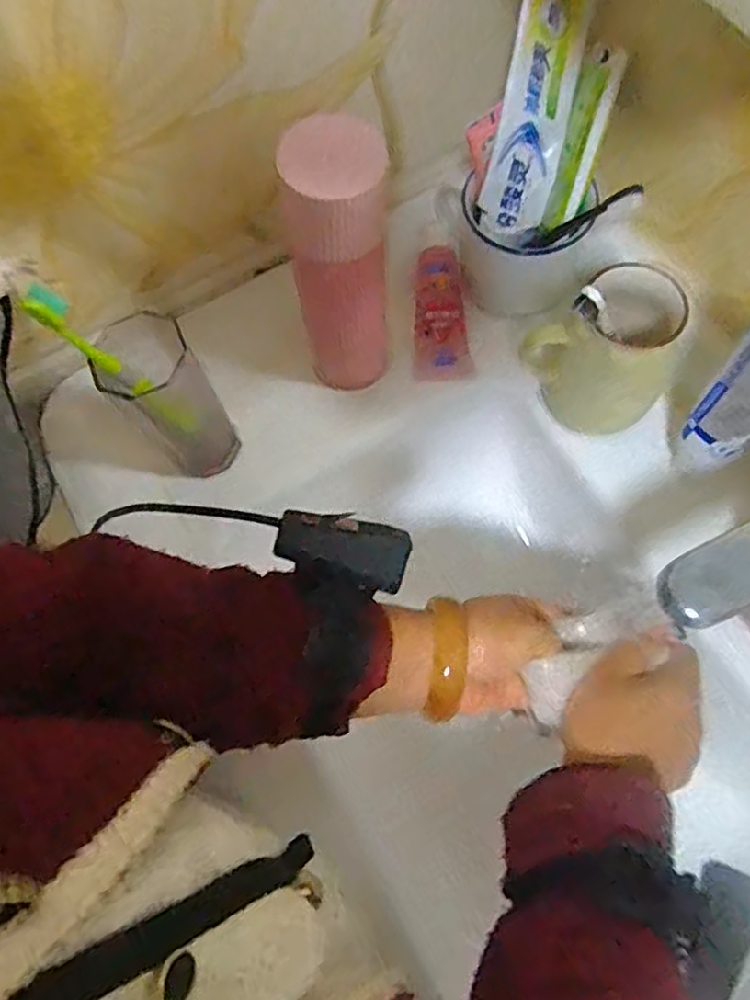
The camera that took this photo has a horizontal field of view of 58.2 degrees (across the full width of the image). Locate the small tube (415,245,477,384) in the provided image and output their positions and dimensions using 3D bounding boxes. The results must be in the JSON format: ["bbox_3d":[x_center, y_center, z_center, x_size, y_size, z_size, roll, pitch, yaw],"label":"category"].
[{"bbox_3d":[0.054,-0.152,0.548,0.045,0.020,0.108,-4,87,2],"label":"small tube"}]

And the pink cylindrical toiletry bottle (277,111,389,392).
[{"bbox_3d":[-0.019,-0.143,0.447,0.055,0.203,0.054,-1,70,3],"label":"pink cylindrical toiletry bottle"}]

